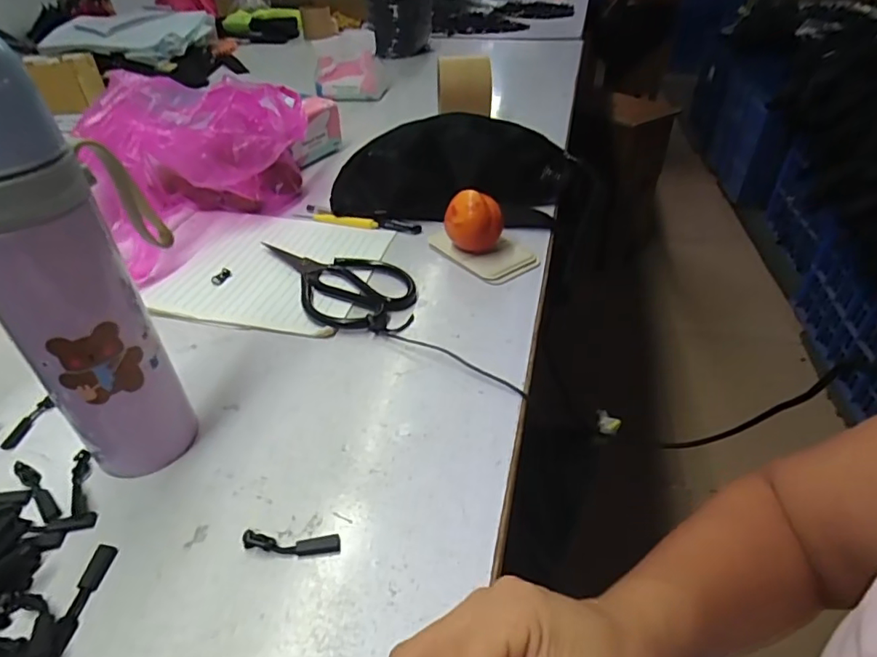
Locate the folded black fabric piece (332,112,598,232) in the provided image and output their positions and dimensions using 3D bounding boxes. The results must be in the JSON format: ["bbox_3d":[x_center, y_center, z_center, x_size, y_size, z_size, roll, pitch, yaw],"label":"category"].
[{"bbox_3d":[0.030,-0.182,0.600,0.286,0.091,0.117,1,39,2],"label":"folded black fabric piece"}]

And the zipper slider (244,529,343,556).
[{"bbox_3d":[-0.083,0.121,0.293,0.055,0.005,0.013,1,39,1],"label":"zipper slider"}]

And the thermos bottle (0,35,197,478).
[{"bbox_3d":[-0.197,-0.030,0.290,0.063,0.241,0.091,-10,40,-11],"label":"thermos bottle"}]

